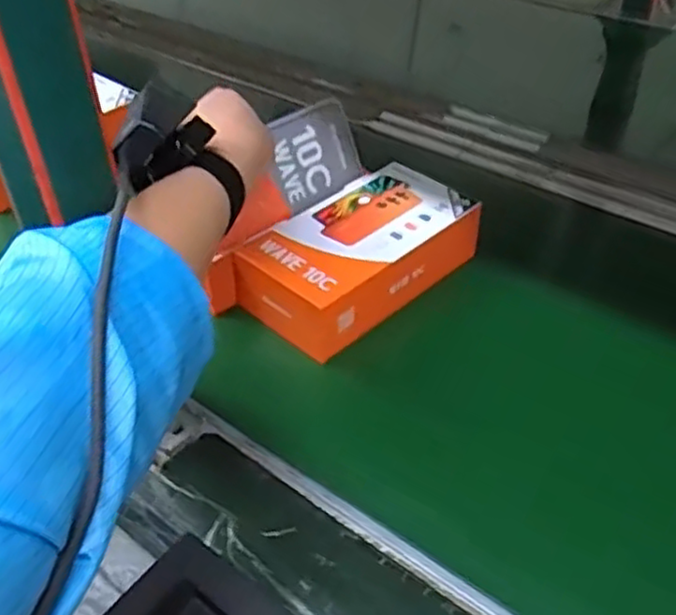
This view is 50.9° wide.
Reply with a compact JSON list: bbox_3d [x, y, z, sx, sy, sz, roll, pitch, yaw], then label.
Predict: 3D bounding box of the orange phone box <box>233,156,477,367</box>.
[{"bbox_3d":[0.016,-0.041,0.584,0.199,0.056,0.100,-33,49,-31],"label":"orange phone box"}]

